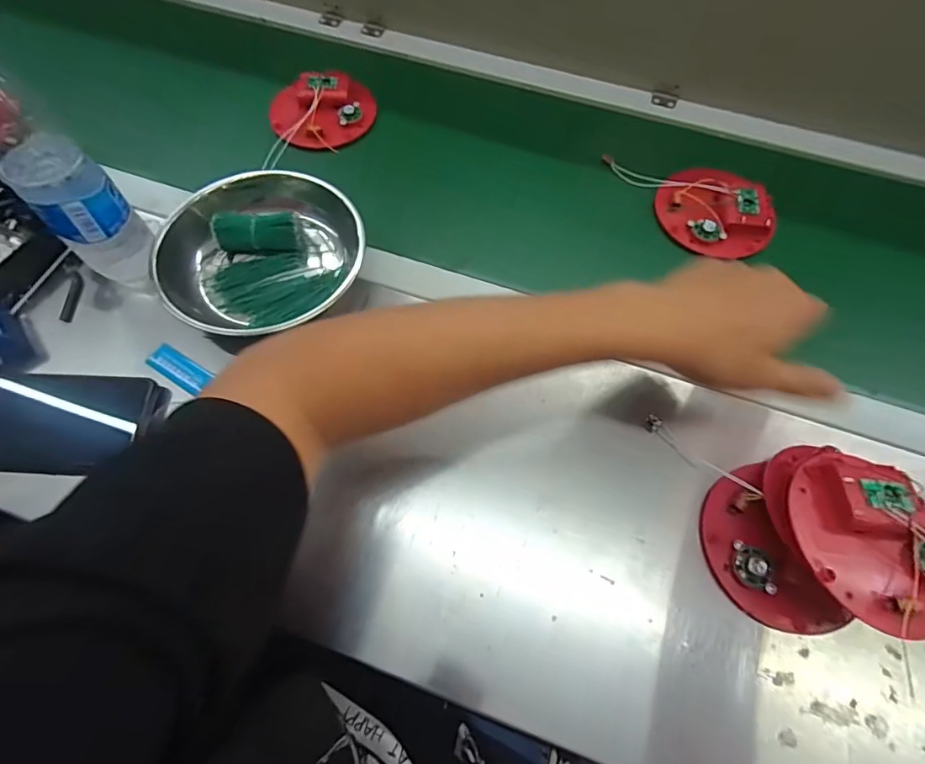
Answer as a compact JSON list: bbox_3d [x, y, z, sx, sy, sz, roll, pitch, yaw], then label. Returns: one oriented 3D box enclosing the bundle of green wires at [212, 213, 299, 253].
[{"bbox_3d":[-0.195,-0.142,0.472,0.079,0.033,0.026,1,64,0],"label":"bundle of green wires"}]

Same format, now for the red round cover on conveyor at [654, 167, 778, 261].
[{"bbox_3d":[0.264,-0.179,0.509,0.118,0.020,0.101,33,68,14],"label":"red round cover on conveyor"}]

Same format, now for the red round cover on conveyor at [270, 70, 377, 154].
[{"bbox_3d":[-0.161,-0.314,0.561,0.103,0.017,0.111,0,64,-1],"label":"red round cover on conveyor"}]

